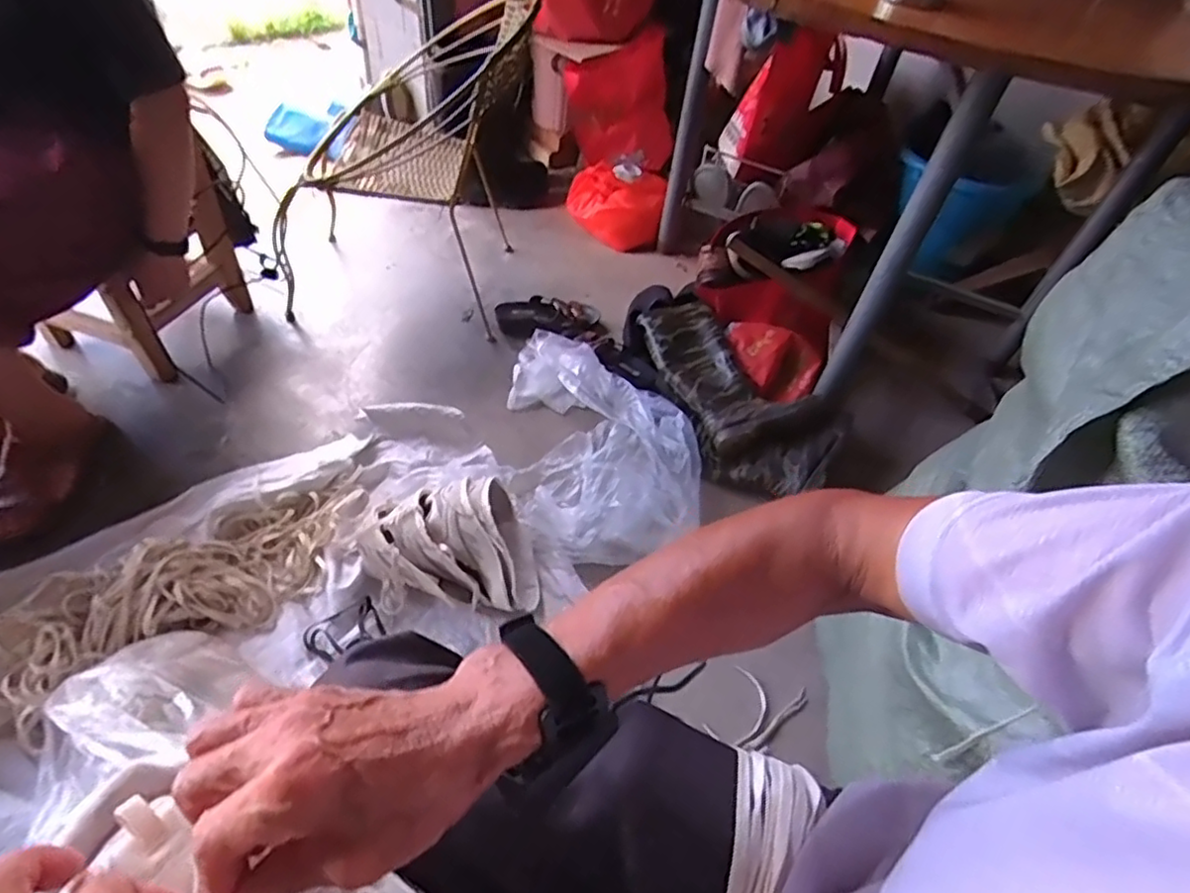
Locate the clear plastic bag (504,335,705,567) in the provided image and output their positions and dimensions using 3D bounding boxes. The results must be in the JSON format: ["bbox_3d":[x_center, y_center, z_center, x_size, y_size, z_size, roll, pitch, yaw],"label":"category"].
[{"bbox_3d":[0.015,-0.027,1.236,0.348,0.091,0.527,-3,50,-8],"label":"clear plastic bag"}]

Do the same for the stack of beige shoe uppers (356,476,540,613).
[{"bbox_3d":[-0.220,0.152,0.979,0.255,0.127,0.191,-8,51,-13],"label":"stack of beige shoe uppers"}]

